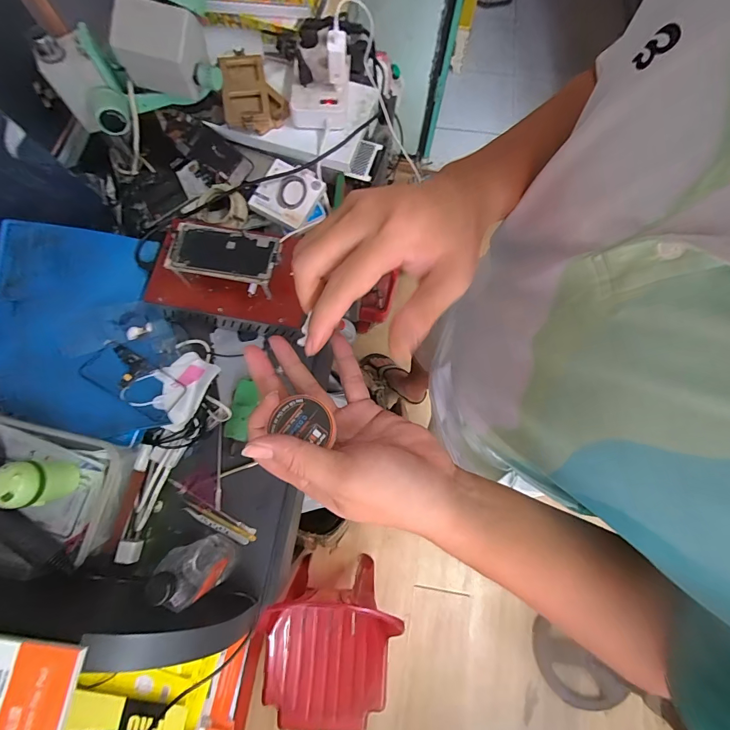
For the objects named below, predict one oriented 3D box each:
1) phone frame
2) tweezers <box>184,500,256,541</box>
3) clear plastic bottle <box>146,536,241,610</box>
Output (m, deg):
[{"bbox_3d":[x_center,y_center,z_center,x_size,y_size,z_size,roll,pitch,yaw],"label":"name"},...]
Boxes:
[{"bbox_3d":[-0.216,-0.173,0.578,0.167,0.011,0.078,8,74,2],"label":"phone frame"},{"bbox_3d":[-0.227,0.242,0.592,0.124,0.005,0.010,27,57,4],"label":"tweezers"},{"bbox_3d":[-0.220,0.263,0.483,0.057,0.185,0.062,0,73,-1],"label":"clear plastic bottle"}]

